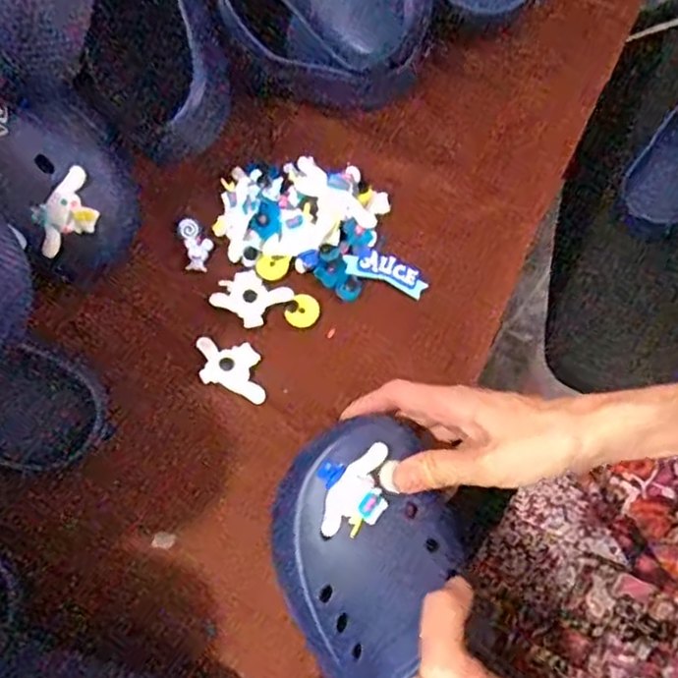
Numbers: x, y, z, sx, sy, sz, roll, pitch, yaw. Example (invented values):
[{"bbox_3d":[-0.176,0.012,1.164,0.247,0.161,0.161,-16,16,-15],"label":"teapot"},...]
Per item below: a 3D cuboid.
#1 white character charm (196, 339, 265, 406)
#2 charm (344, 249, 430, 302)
[{"bbox_3d":[-0.075,0.019,0.481,0.059,0.004,0.035,21,72,8],"label":"white character charm"},{"bbox_3d":[0.035,-0.051,0.500,0.061,0.005,0.022,22,85,-1],"label":"charm"}]

